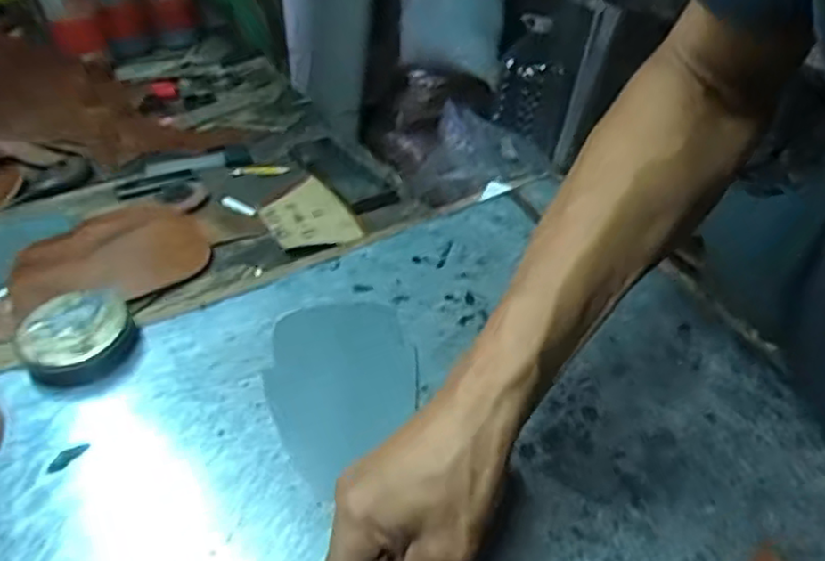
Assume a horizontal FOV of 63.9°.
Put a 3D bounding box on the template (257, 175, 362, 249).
[{"bbox_3d":[-0.103,-0.065,0.637,0.077,0.009,0.120,-21,42,-21],"label":"template"}]

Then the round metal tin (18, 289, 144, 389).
[{"bbox_3d":[-0.245,0.044,0.489,0.077,0.041,0.072,-24,43,-24],"label":"round metal tin"}]

